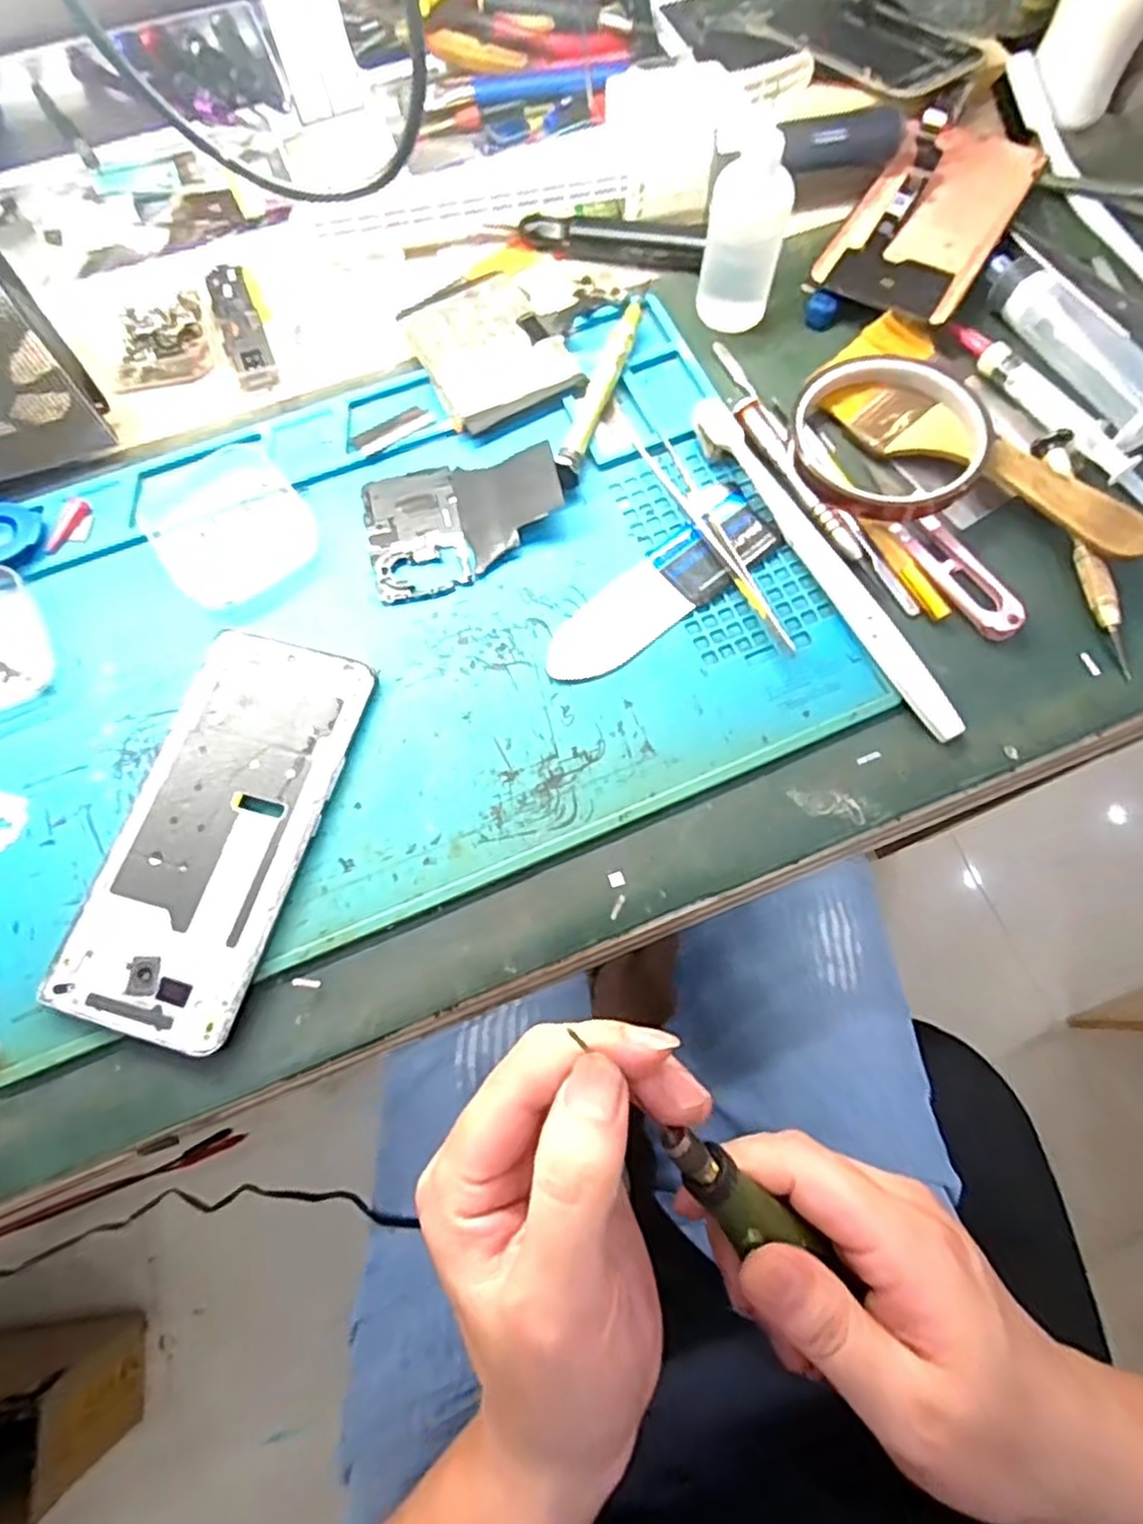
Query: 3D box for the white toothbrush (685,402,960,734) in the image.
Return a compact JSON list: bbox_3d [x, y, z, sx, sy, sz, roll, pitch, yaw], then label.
[{"bbox_3d":[0.107,-0.089,0.315,0.019,0.010,0.187,-28,75,-8],"label":"white toothbrush"}]

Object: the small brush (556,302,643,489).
[{"bbox_3d":[0.014,-0.174,0.341,0.012,0.012,0.110,18,74,6],"label":"small brush"}]

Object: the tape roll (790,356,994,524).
[{"bbox_3d":[0.144,-0.148,0.328,0.085,0.016,0.081,0,73,0],"label":"tape roll"}]

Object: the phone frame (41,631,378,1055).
[{"bbox_3d":[-0.137,0.024,0.281,0.074,0.011,0.156,15,73,5],"label":"phone frame"}]

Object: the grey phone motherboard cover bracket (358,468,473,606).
[{"bbox_3d":[-0.070,-0.103,0.326,0.043,0.004,0.063,-14,73,-4],"label":"grey phone motherboard cover bracket"}]

